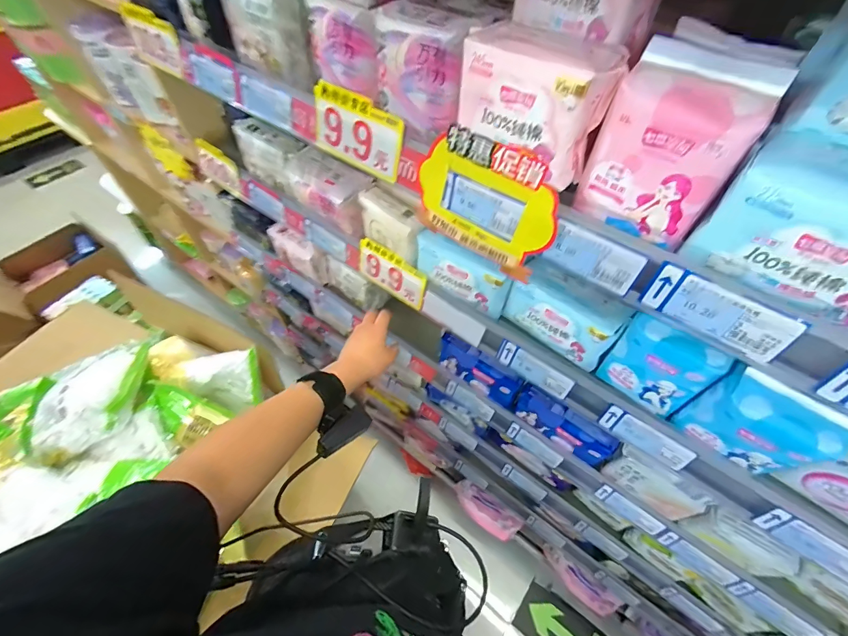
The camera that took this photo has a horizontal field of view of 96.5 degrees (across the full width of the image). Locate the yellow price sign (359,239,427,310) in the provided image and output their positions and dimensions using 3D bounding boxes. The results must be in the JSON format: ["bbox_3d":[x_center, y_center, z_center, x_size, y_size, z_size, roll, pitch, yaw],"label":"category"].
[{"bbox_3d":[-0.048,-0.062,0.554,0.120,0.072,0.006,34,48,20],"label":"yellow price sign"}]

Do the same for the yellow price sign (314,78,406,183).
[{"bbox_3d":[-0.070,-0.192,0.394,0.115,0.069,0.004,33,47,19],"label":"yellow price sign"}]

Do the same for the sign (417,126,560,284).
[{"bbox_3d":[0.052,-0.105,0.339,0.134,0.103,0.017,34,61,21],"label":"sign"}]

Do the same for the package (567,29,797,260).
[{"bbox_3d":[0.168,-0.117,0.265,0.086,0.103,0.051,30,60,19],"label":"package"}]

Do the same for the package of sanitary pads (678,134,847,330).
[{"bbox_3d":[0.247,-0.055,0.236,0.113,0.079,0.055,31,60,20],"label":"package of sanitary pads"}]

